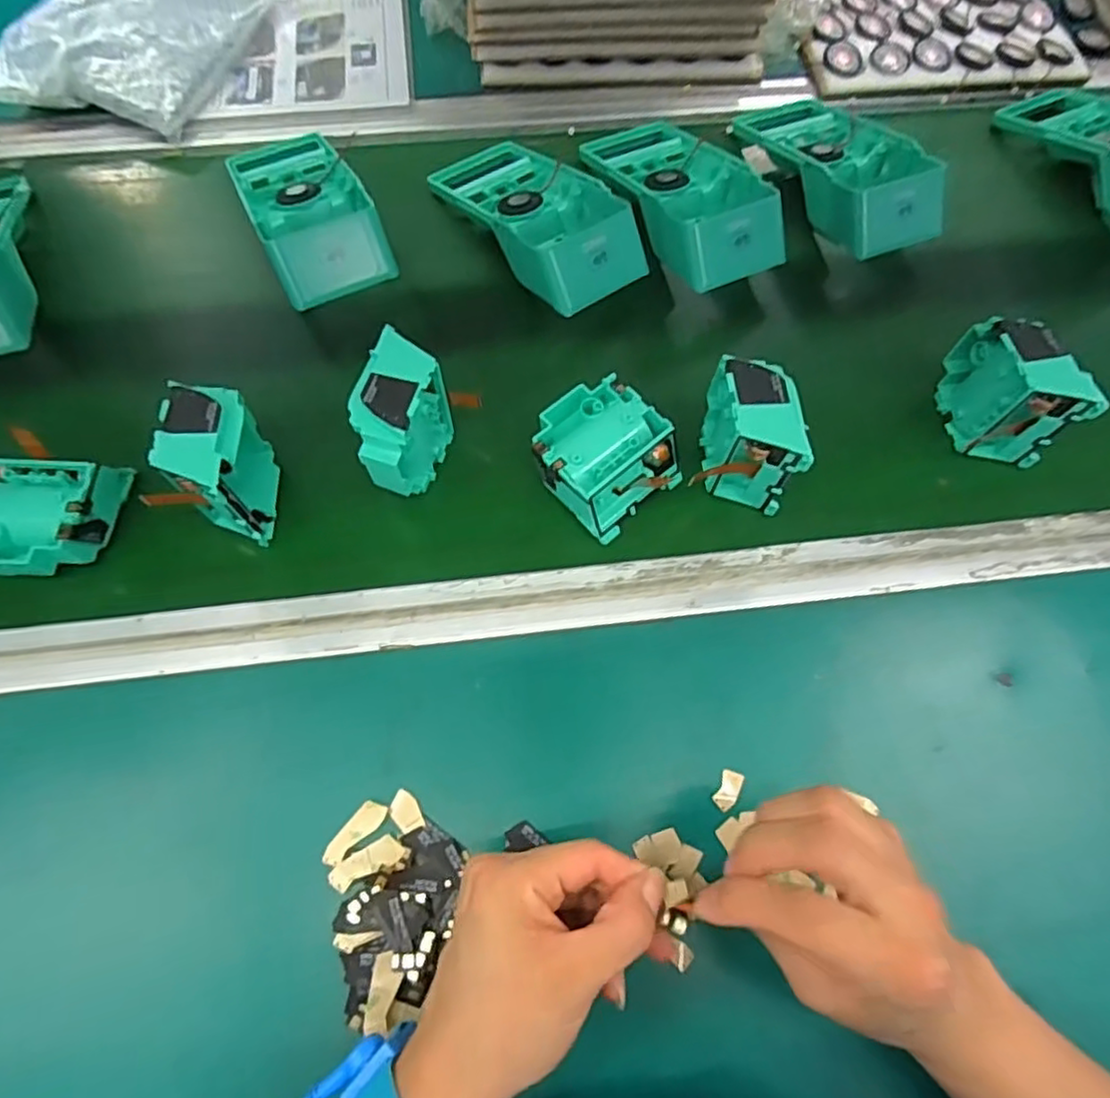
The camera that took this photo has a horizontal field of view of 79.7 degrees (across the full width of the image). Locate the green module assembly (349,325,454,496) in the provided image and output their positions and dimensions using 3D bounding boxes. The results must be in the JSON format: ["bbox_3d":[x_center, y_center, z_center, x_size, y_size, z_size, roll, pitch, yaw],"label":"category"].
[{"bbox_3d":[-0.095,-0.075,0.404,0.045,0.076,0.078,20,69,7],"label":"green module assembly"}]

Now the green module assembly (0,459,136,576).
[{"bbox_3d":[-0.304,-0.018,0.395,0.075,0.043,0.070,-5,68,-2],"label":"green module assembly"}]

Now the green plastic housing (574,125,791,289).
[{"bbox_3d":[0.092,-0.278,0.506,0.102,0.048,0.191,-27,70,-11],"label":"green plastic housing"}]

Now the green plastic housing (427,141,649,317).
[{"bbox_3d":[-0.018,-0.252,0.493,0.090,0.049,0.189,-34,72,-13],"label":"green plastic housing"}]

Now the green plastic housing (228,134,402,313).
[{"bbox_3d":[-0.188,-0.260,0.495,0.086,0.051,0.194,-25,70,-10],"label":"green plastic housing"}]

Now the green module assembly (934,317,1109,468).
[{"bbox_3d":[0.287,-0.101,0.422,0.039,0.074,0.083,-12,68,-5],"label":"green module assembly"}]

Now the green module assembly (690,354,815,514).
[{"bbox_3d":[0.118,-0.071,0.403,0.052,0.070,0.073,6,68,2],"label":"green module assembly"}]

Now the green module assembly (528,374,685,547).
[{"bbox_3d":[0.029,-0.058,0.415,0.078,0.036,0.078,-39,73,-15],"label":"green module assembly"}]

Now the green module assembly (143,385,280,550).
[{"bbox_3d":[-0.196,-0.048,0.392,0.043,0.077,0.077,-2,68,-1],"label":"green module assembly"}]

